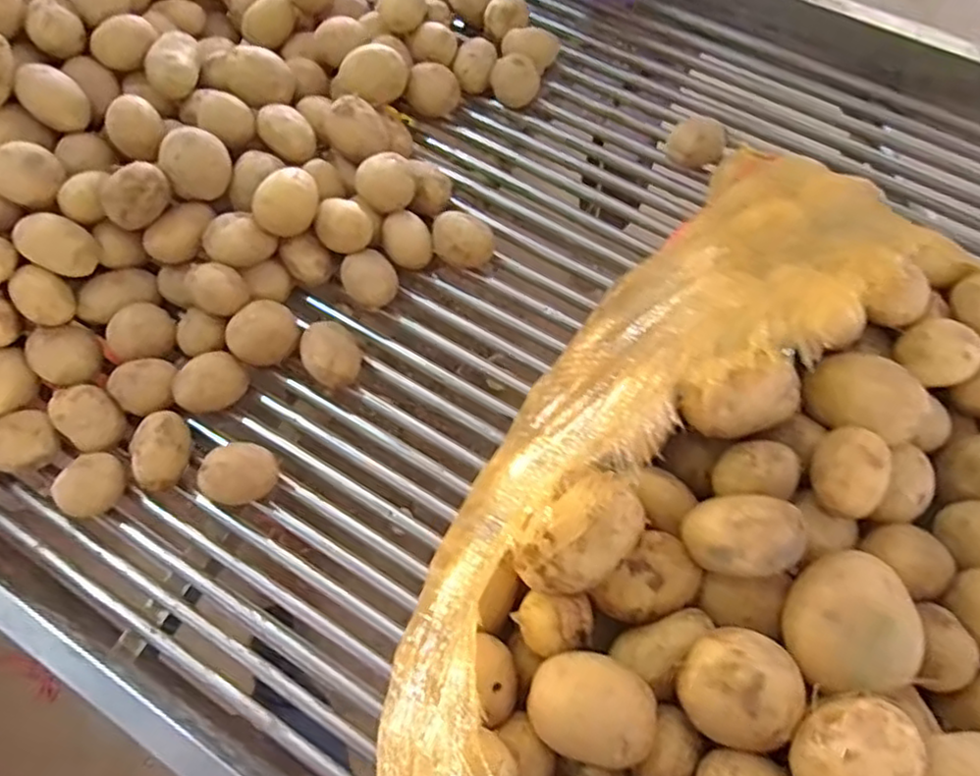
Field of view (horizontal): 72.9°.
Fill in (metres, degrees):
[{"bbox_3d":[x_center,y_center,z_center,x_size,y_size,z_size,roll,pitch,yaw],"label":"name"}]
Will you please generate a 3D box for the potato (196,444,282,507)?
[{"bbox_3d":[-0.230,0.080,0.610,0.058,0.041,0.059,0,71,0],"label":"potato"}]

